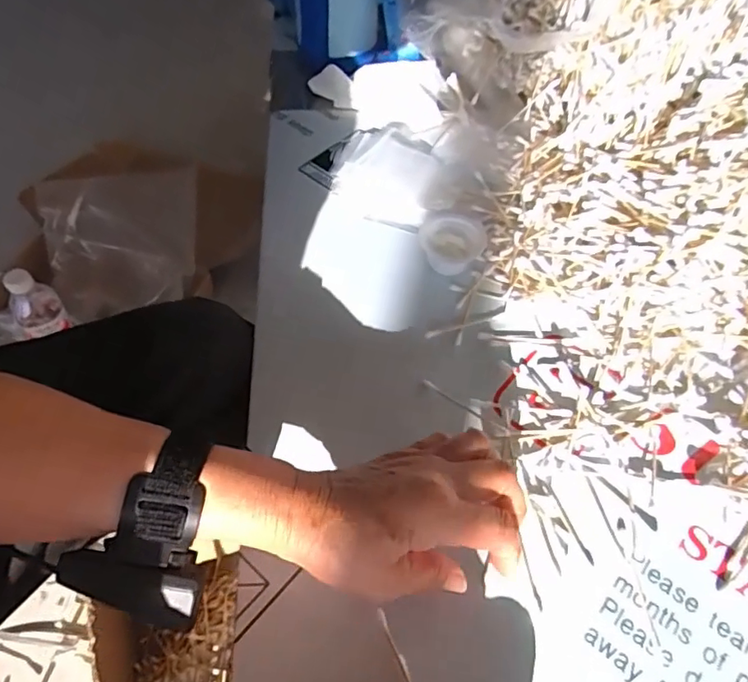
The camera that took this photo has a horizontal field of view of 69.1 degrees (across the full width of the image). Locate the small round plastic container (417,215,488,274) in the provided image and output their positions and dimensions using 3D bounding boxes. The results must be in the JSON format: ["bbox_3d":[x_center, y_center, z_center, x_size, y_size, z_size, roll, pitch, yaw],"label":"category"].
[{"bbox_3d":[0.066,-0.085,0.462,0.047,0.022,0.053,-31,64,-21],"label":"small round plastic container"}]

